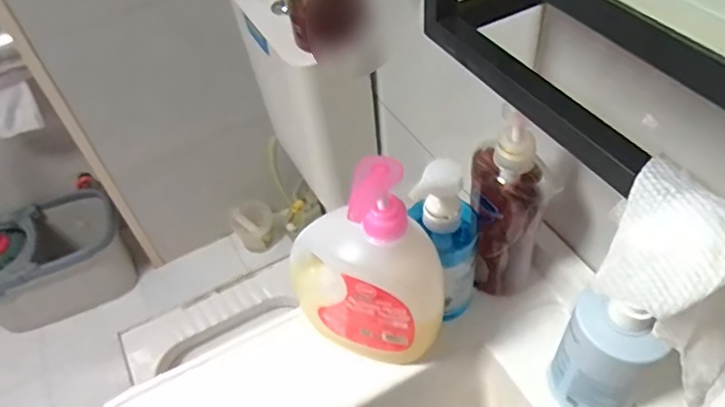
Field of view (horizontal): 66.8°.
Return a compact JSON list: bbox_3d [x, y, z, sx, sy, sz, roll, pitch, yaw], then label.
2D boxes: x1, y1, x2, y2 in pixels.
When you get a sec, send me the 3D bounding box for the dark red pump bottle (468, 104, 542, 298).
[{"bbox_3d":[0.136,0.005,0.522,0.058,0.199,0.065,-7,48,1],"label":"dark red pump bottle"}]

